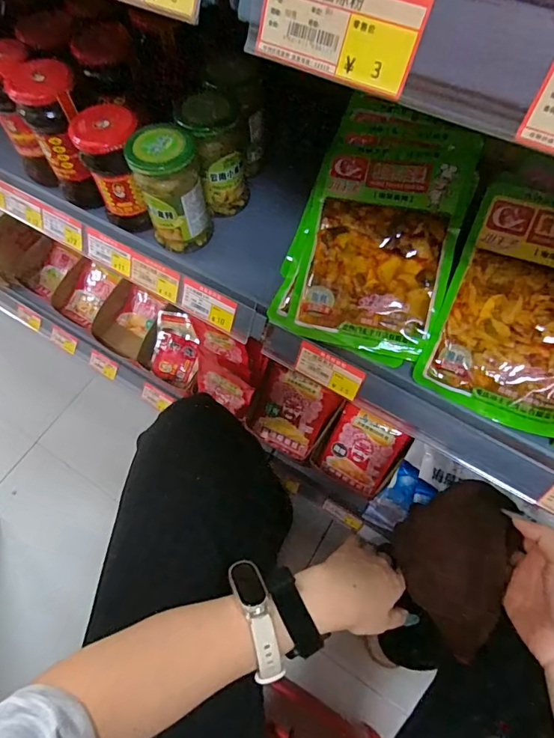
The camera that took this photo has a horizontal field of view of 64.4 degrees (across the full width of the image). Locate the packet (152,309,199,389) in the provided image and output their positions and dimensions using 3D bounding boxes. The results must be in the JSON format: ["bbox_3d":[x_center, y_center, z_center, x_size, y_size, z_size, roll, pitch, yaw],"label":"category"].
[{"bbox_3d":[-0.182,-0.036,0.802,0.079,0.028,0.132,6,84,-1],"label":"packet"}]

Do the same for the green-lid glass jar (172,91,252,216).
[{"bbox_3d":[-0.065,-0.225,0.464,0.056,0.114,0.066,-20,65,-7],"label":"green-lid glass jar"}]

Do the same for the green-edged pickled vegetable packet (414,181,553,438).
[{"bbox_3d":[0.220,-0.055,0.374,0.141,0.016,0.202,22,92,18],"label":"green-edged pickled vegetable packet"}]

